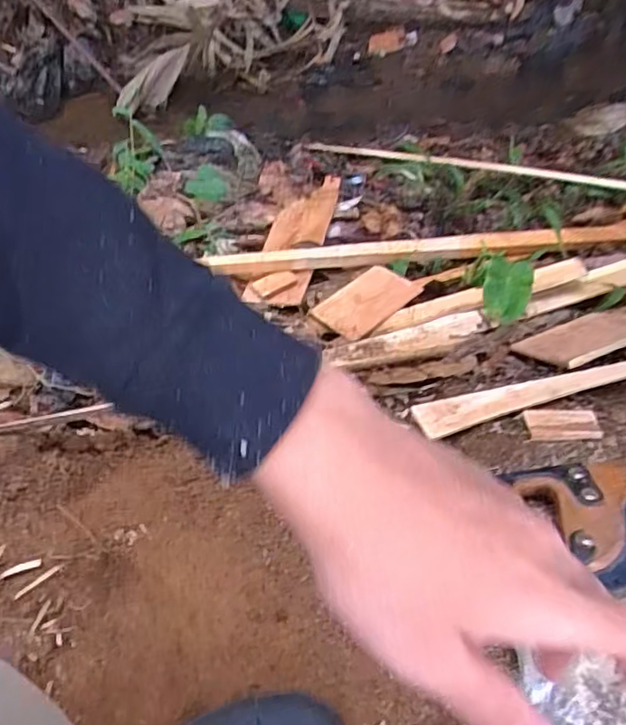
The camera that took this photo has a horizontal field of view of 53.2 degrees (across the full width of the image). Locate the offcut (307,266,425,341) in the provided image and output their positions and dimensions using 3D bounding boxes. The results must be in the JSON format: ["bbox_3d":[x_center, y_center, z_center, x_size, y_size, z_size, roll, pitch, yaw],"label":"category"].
[{"bbox_3d":[0.081,-0.101,0.992,0.110,0.012,0.156,35,57,29],"label":"offcut"}]

